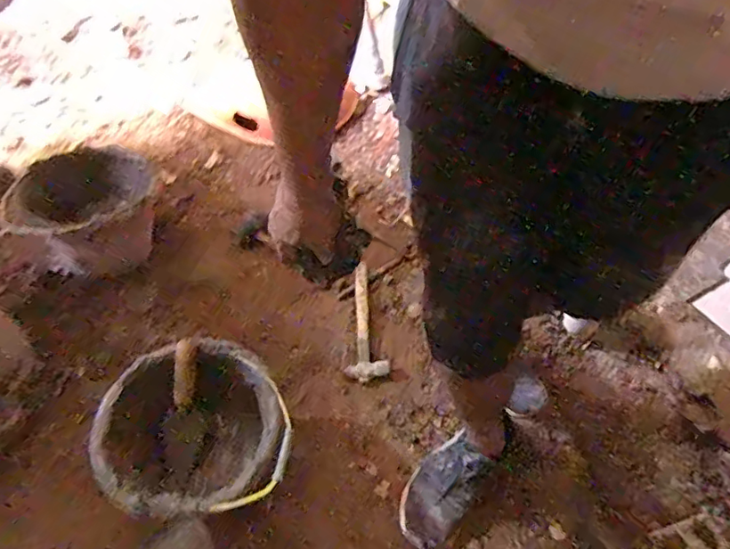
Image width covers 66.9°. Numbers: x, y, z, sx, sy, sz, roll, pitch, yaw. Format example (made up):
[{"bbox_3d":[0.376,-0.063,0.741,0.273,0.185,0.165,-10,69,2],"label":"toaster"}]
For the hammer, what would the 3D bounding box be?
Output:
[{"bbox_3d":[-0.005,0.089,1.163,0.085,0.028,0.281,-3,55,-4],"label":"hammer"}]

